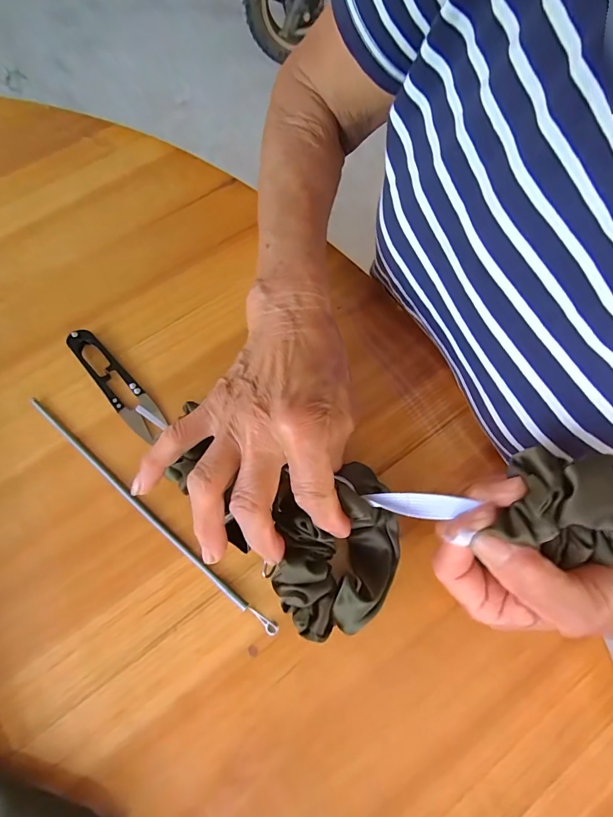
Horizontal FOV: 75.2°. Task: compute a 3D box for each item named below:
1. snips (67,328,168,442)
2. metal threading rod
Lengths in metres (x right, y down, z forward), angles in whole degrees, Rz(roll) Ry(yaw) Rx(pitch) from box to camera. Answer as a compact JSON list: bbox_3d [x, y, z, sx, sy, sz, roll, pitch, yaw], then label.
[{"bbox_3d":[-0.134,-0.018,0.279,0.023,0.010,0.099,-40,76,-12],"label":"snips"},{"bbox_3d":[-0.105,0.064,0.255,0.221,0.006,0.008,38,76,11],"label":"metal threading rod"}]

